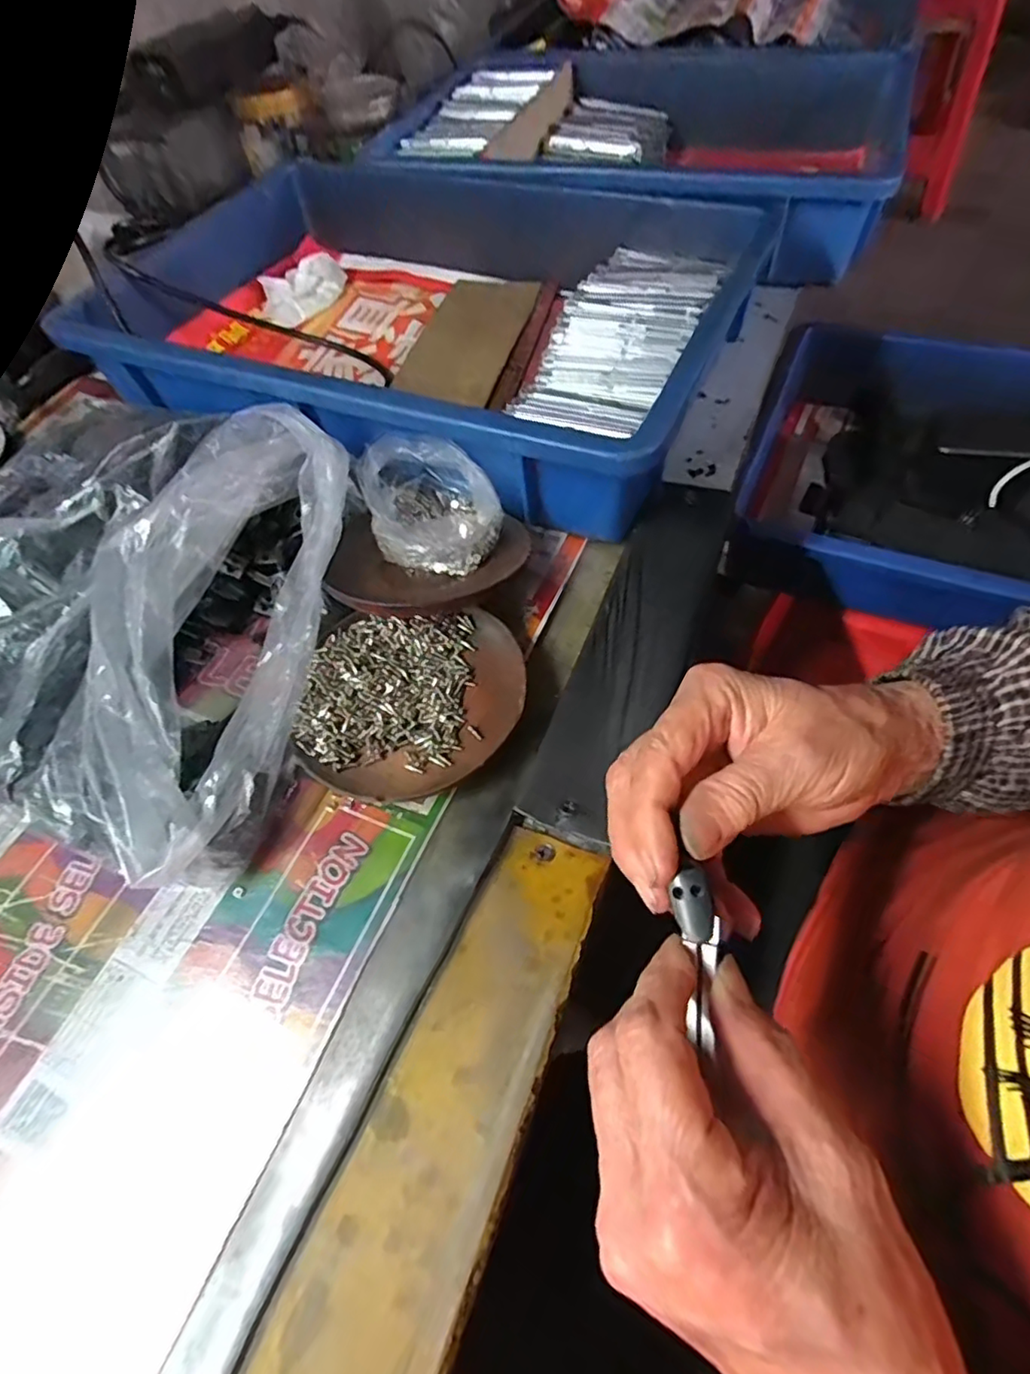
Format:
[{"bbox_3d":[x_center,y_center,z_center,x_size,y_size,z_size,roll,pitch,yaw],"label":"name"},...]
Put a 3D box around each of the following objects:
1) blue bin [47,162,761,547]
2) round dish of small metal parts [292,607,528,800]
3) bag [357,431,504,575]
[{"bbox_3d":[-0.075,-0.267,0.438,0.442,0.077,0.287,21,62,17],"label":"blue bin"},{"bbox_3d":[-0.049,0.006,0.297,0.106,0.019,0.099,-2,58,3],"label":"round dish of small metal parts"},{"bbox_3d":[-0.047,-0.103,0.336,0.070,0.042,0.080,-13,58,-4],"label":"bag"}]

